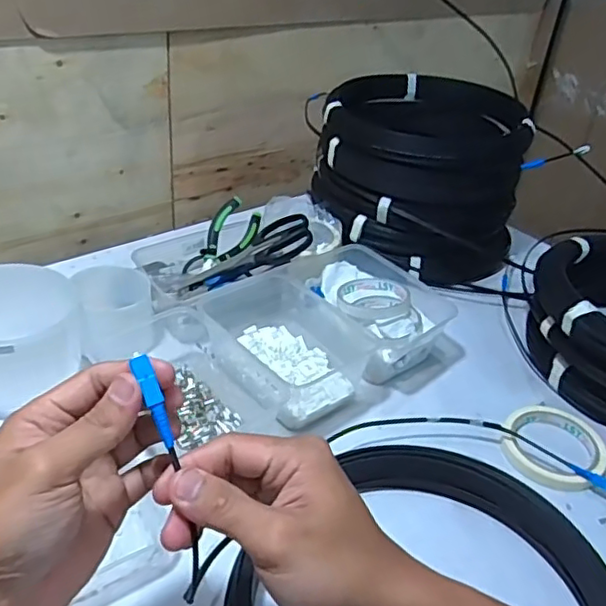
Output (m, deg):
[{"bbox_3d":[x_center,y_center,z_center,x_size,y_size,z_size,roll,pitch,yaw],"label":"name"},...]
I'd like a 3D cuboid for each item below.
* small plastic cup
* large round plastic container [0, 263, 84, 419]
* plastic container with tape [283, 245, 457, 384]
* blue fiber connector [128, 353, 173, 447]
[{"bbox_3d":[-0.200,0.009,0.655,0.080,0.078,0.089,-10,39,-22],"label":"small plastic cup"},{"bbox_3d":[-0.274,0.035,0.583,0.118,0.102,0.109,-11,39,-22],"label":"large round plastic container"},{"bbox_3d":[0.075,0.004,0.717,0.137,0.064,0.179,-19,43,-31],"label":"plastic container with tape"},{"bbox_3d":[-0.073,0.048,0.302,0.009,0.048,0.006,-20,2,-32],"label":"blue fiber connector"}]

